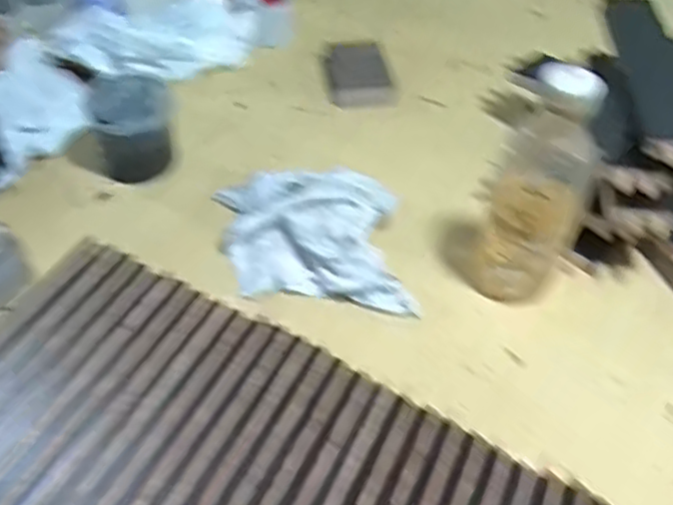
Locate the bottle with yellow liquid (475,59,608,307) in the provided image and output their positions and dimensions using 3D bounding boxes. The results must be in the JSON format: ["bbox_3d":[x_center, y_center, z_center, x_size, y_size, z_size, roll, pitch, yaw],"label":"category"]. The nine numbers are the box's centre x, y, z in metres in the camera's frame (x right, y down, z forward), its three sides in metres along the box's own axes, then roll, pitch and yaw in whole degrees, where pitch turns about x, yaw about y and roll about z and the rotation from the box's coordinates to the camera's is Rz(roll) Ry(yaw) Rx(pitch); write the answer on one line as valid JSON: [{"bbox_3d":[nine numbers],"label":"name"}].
[{"bbox_3d":[0.166,-0.046,0.577,0.069,0.209,0.062,20,48,14],"label":"bottle with yellow liquid"}]

